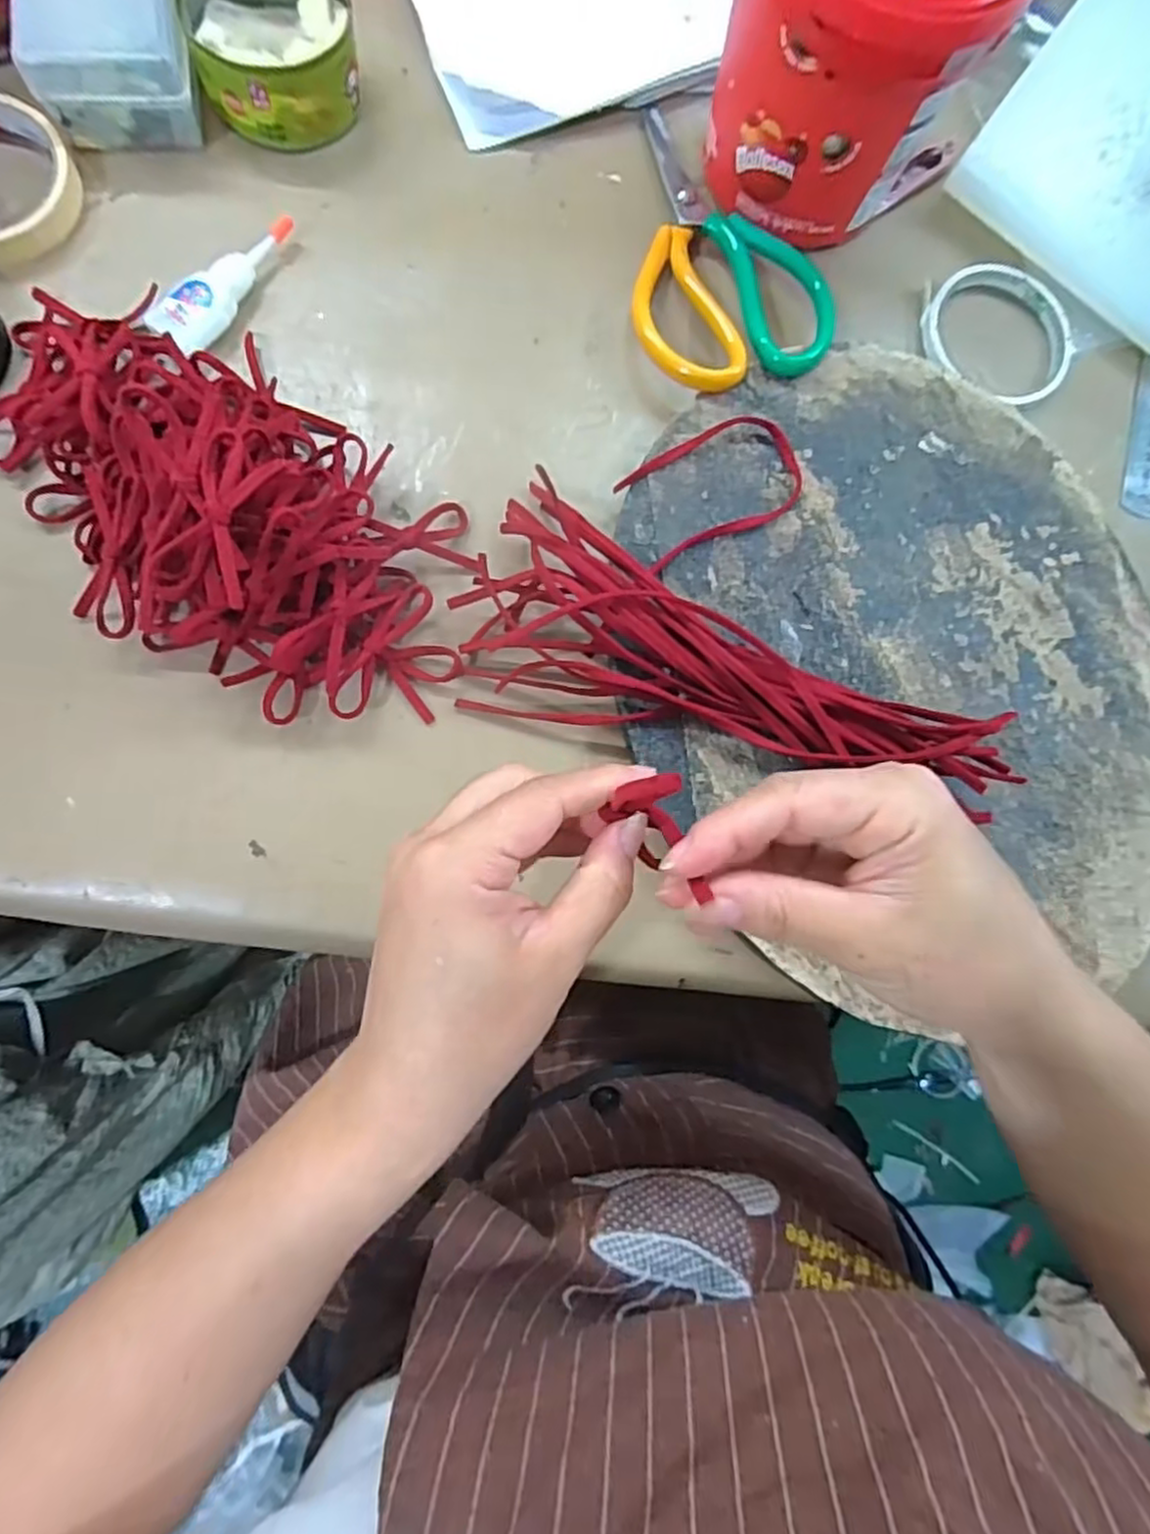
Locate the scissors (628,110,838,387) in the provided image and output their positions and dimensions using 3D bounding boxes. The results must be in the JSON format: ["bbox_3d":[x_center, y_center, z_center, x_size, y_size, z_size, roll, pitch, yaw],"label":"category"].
[{"bbox_3d":[0.062,-0.282,0.384,0.094,0.026,0.176,-26,85,-8],"label":"scissors"}]

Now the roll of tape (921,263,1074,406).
[{"bbox_3d":[0.245,-0.246,0.408,0.087,0.013,0.088,1,82,-5],"label":"roll of tape"}]

